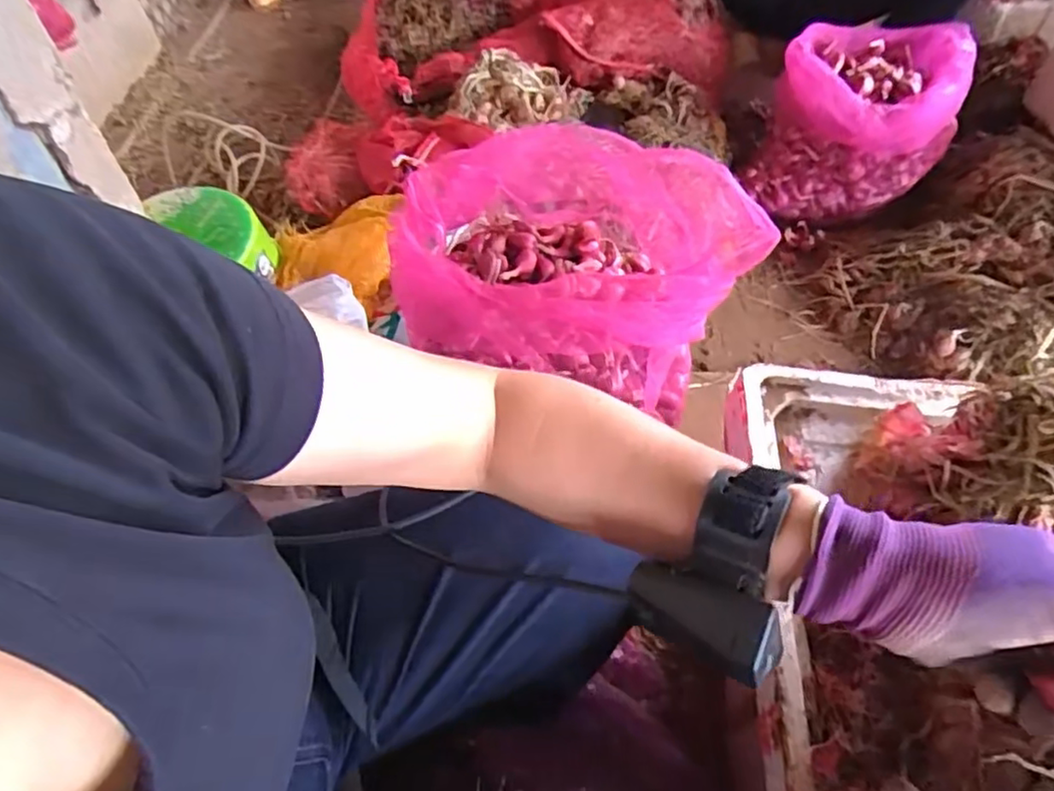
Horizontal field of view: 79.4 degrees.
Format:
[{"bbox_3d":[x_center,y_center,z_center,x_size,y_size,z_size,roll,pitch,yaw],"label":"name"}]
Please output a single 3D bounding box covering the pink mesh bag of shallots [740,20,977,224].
[{"bbox_3d":[0.677,-0.552,1.290,0.319,0.275,0.345,32,62,22],"label":"pink mesh bag of shallots"}]

